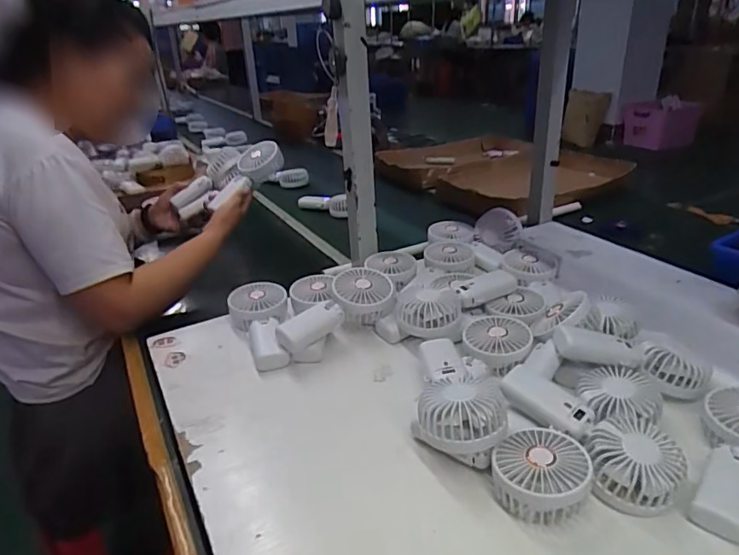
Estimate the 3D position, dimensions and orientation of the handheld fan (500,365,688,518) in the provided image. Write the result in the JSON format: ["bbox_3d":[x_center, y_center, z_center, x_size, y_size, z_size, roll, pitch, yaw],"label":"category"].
[{"bbox_3d":[0.211,0.149,0.517,0.085,0.048,0.178,-15,27,-26],"label":"handheld fan"}]

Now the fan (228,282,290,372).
[{"bbox_3d":[-0.155,0.071,0.758,0.083,0.057,0.178,-9,25,-14],"label":"fan"}]

